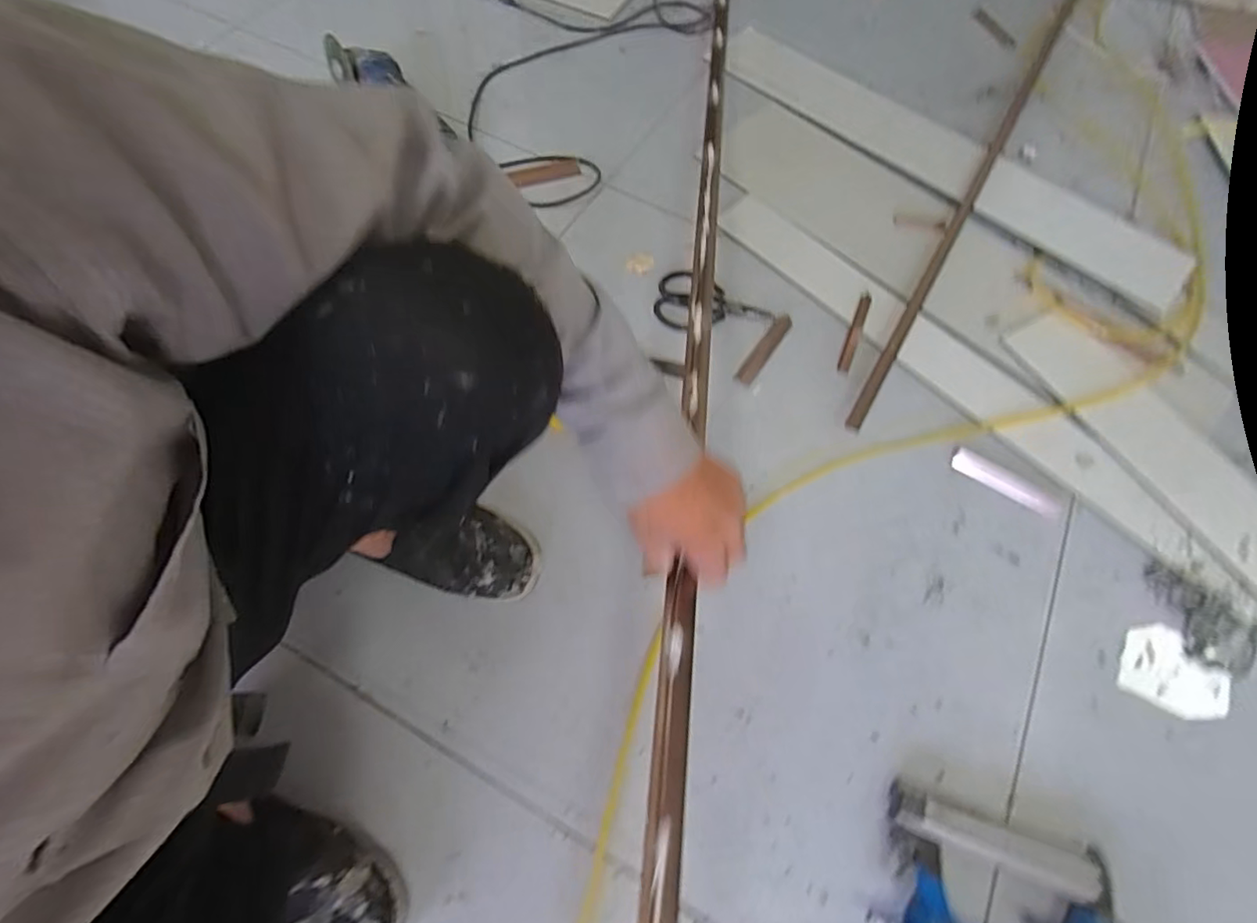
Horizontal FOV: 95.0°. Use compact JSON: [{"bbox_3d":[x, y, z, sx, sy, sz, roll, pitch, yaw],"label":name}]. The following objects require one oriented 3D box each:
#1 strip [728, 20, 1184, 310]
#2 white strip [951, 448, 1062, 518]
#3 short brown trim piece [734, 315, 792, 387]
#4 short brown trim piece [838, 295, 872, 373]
[{"bbox_3d":[0.508,-0.532,0.978,0.869,0.033,0.181,40,67,14],"label":"strip"},{"bbox_3d":[0.479,0.028,0.732,0.135,0.004,0.030,34,67,13],"label":"white strip"},{"bbox_3d":[0.194,-0.159,0.821,0.026,0.010,0.138,33,67,13],"label":"short brown trim piece"},{"bbox_3d":[0.321,-0.182,0.816,0.017,0.007,0.140,23,65,8],"label":"short brown trim piece"}]

